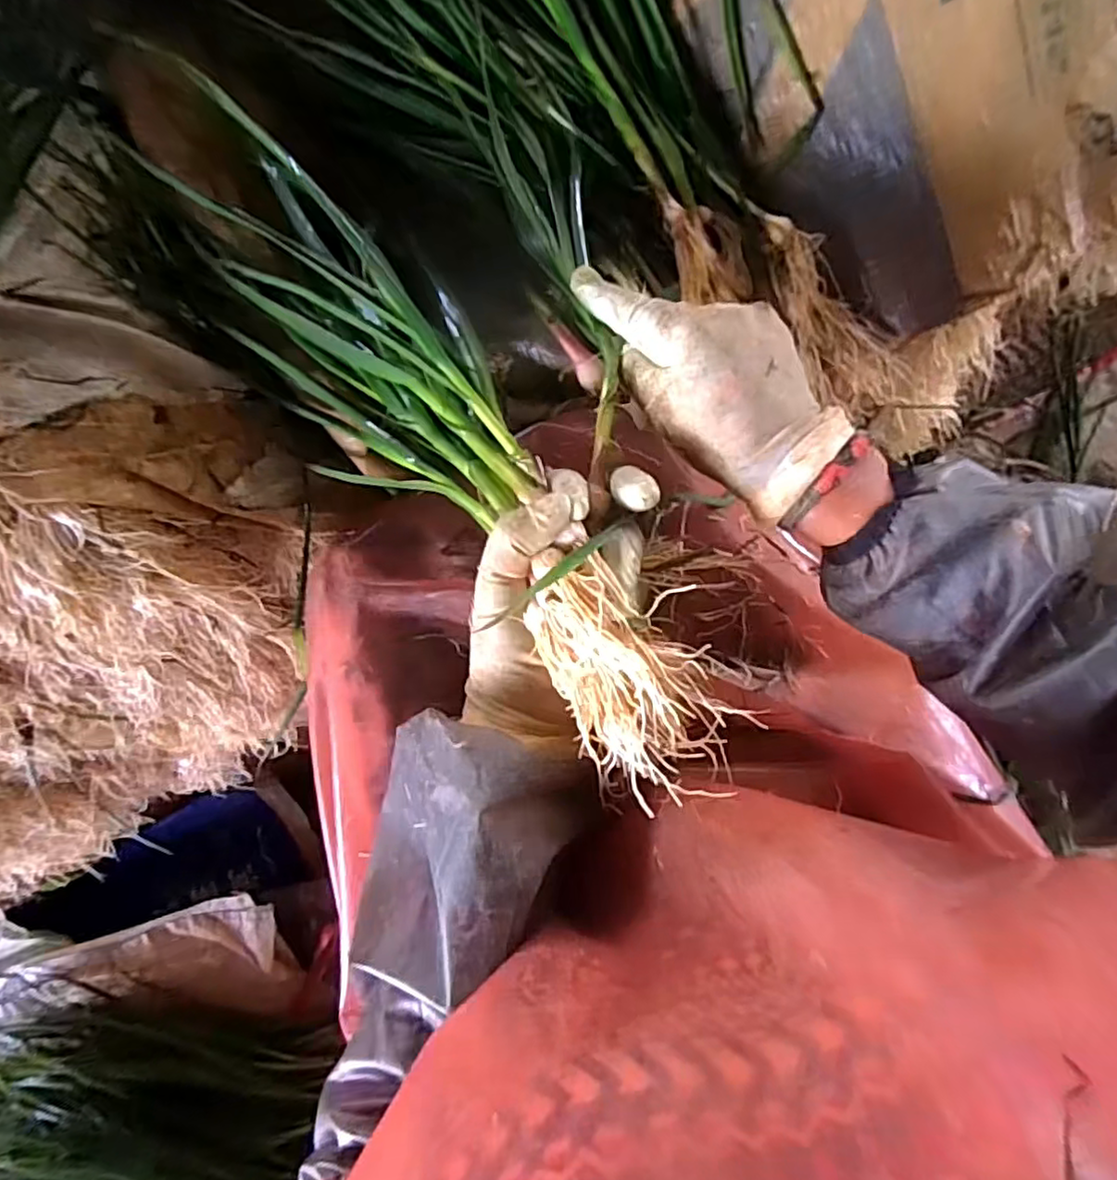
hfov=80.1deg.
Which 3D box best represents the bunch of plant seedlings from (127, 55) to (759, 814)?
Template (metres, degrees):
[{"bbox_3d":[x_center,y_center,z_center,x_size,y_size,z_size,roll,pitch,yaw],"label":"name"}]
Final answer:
[{"bbox_3d":[-0.082,-0.092,0.351,0.092,0.079,0.458,-40,70,0],"label":"bunch of plant seedlings"}]

